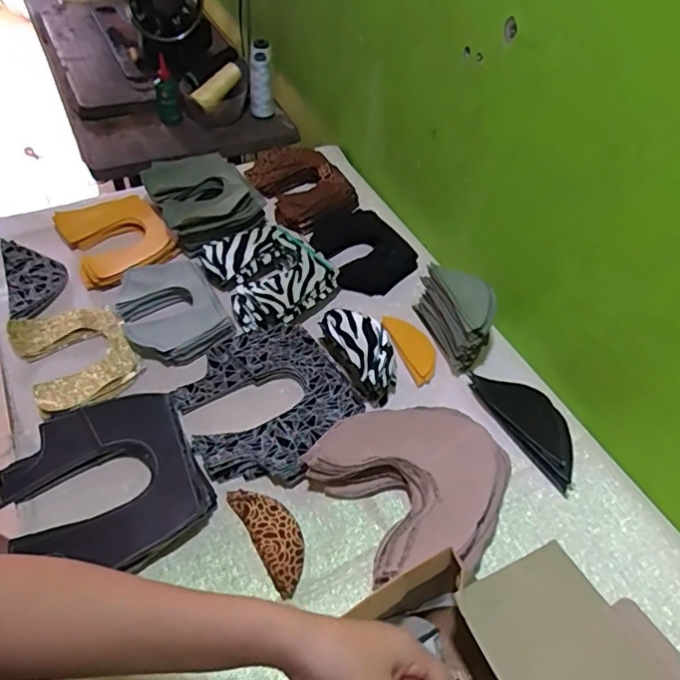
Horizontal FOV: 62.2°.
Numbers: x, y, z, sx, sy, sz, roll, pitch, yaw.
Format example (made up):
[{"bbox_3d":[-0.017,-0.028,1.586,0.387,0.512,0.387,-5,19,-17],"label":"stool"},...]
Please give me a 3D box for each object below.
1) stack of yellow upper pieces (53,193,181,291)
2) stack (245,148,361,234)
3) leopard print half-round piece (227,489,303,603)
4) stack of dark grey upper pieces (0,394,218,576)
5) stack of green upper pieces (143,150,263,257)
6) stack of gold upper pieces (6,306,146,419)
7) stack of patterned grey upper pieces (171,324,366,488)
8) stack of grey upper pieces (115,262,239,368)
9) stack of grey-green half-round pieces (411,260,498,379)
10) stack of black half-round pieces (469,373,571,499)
[{"bbox_3d":[-0.323,-0.146,0.825,0.134,0.031,0.166,-24,56,-24],"label":"stack of yellow upper pieces"},{"bbox_3d":[-0.063,-0.257,0.930,0.137,0.034,0.174,-26,57,-25],"label":"stack"},{"bbox_3d":[-0.067,0.195,0.571,0.047,0.010,0.118,-25,56,-24],"label":"leopard print half-round piece"},{"bbox_3d":[-0.242,0.147,0.578,0.186,0.024,0.193,-21,55,-22],"label":"stack of dark grey upper pieces"},{"bbox_3d":[-0.209,-0.220,0.863,0.144,0.051,0.170,-25,56,-24],"label":"stack of green upper pieces"},{"bbox_3d":[-0.325,0.018,0.699,0.121,0.019,0.159,-26,56,-25],"label":"stack of gold upper pieces"},{"bbox_3d":[-0.086,0.070,0.655,0.181,0.022,0.200,-25,56,-24],"label":"stack of patterned grey upper pieces"},{"bbox_3d":[-0.221,-0.044,0.731,0.117,0.021,0.166,-23,55,-23],"label":"stack of grey upper pieces"},{"bbox_3d":[0.156,-0.038,0.731,0.058,0.075,0.128,-13,52,-16],"label":"stack of grey-green half-round pieces"},{"bbox_3d":[0.226,0.095,0.667,0.063,0.026,0.165,-22,55,-23],"label":"stack of black half-round pieces"}]

